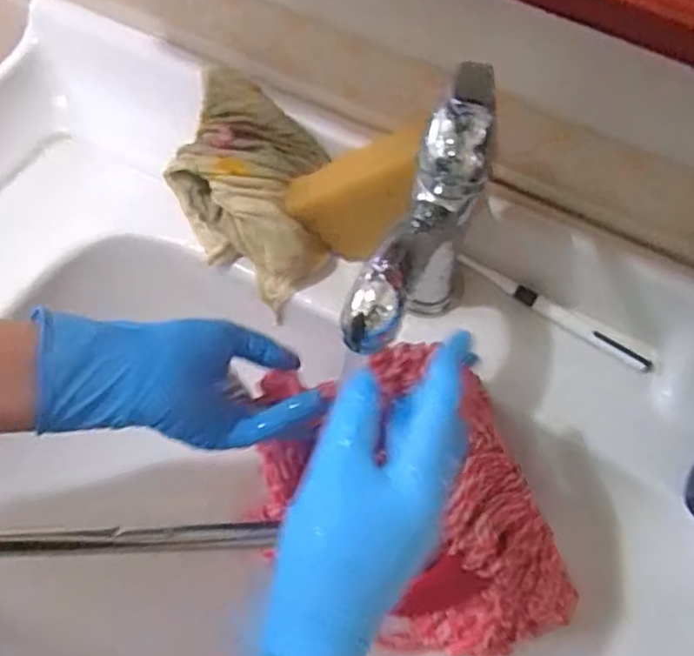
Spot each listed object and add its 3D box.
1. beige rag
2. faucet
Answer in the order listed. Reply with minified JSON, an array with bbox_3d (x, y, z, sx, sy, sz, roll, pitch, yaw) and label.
[{"bbox_3d":[-0.068,-0.106,0.533,0.139,0.097,0.104,36,67,15],"label":"beige rag"},{"bbox_3d":[0.052,-0.060,0.394,0.048,0.056,0.168,23,81,9],"label":"faucet"}]

